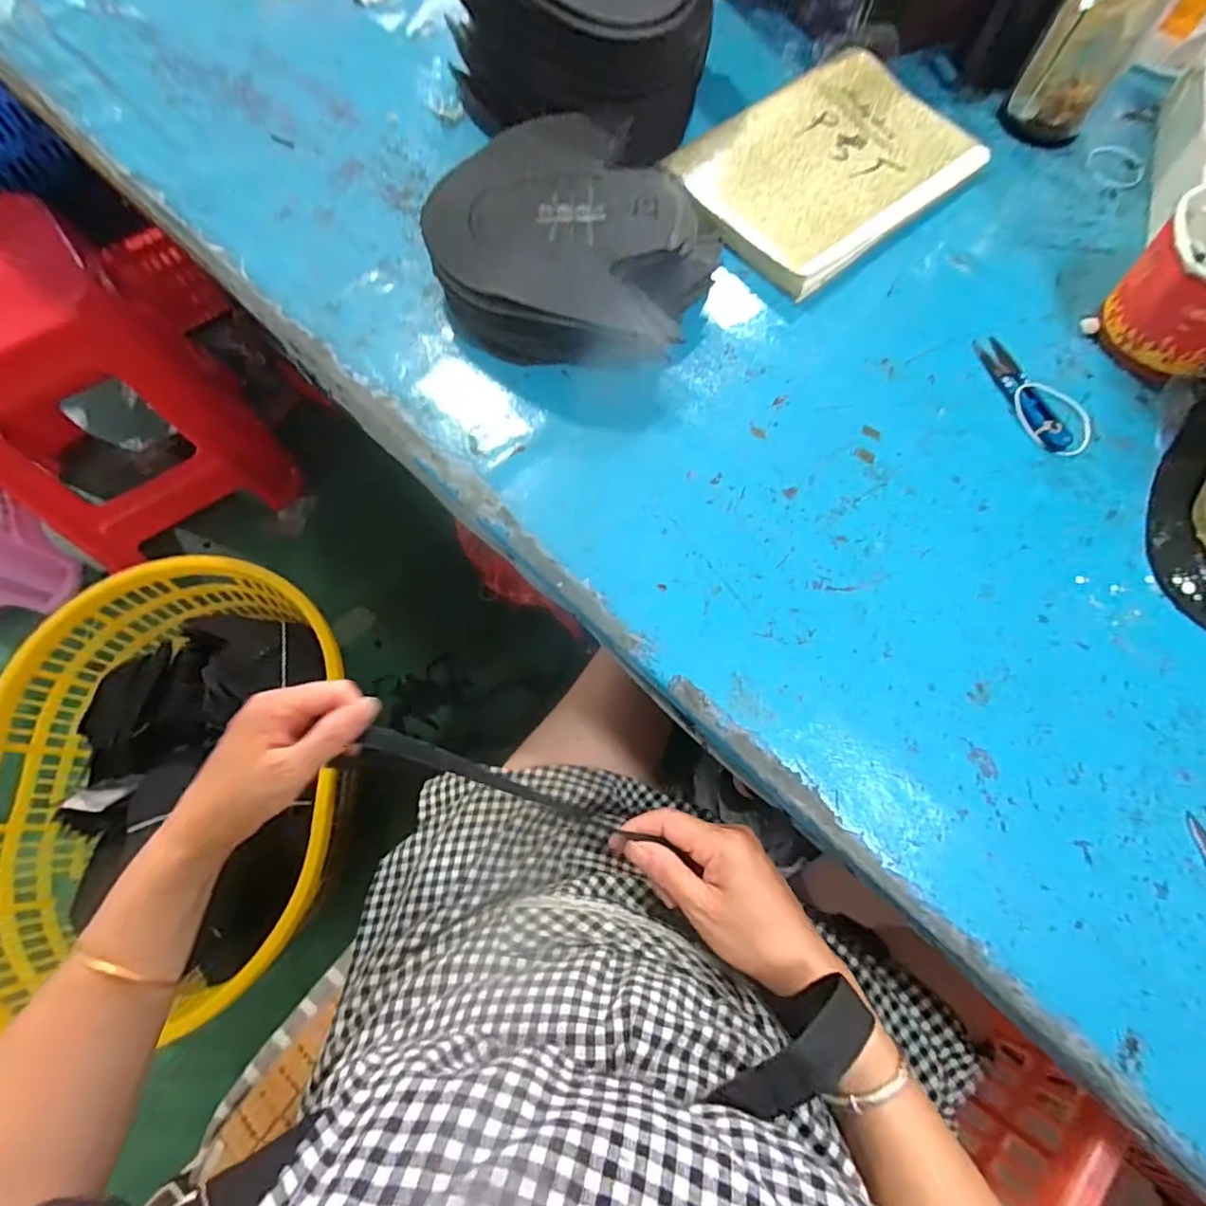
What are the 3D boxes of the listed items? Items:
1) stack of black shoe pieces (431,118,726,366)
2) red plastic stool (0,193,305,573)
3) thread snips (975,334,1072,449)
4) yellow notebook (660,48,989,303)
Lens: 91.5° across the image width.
[{"bbox_3d":[-0.020,-0.270,0.446,0.216,0.066,0.194,2,70,0],"label":"stack of black shoe pieces"},{"bbox_3d":[-0.845,-0.347,0.989,0.355,0.436,0.331,-33,74,-12],"label":"red plastic stool"},{"bbox_3d":[0.314,-0.159,0.441,0.024,0.006,0.106,-15,71,-6],"label":"thread snips"},{"bbox_3d":[0.190,-0.375,0.506,0.252,0.030,0.174,-41,76,-14],"label":"yellow notebook"}]

